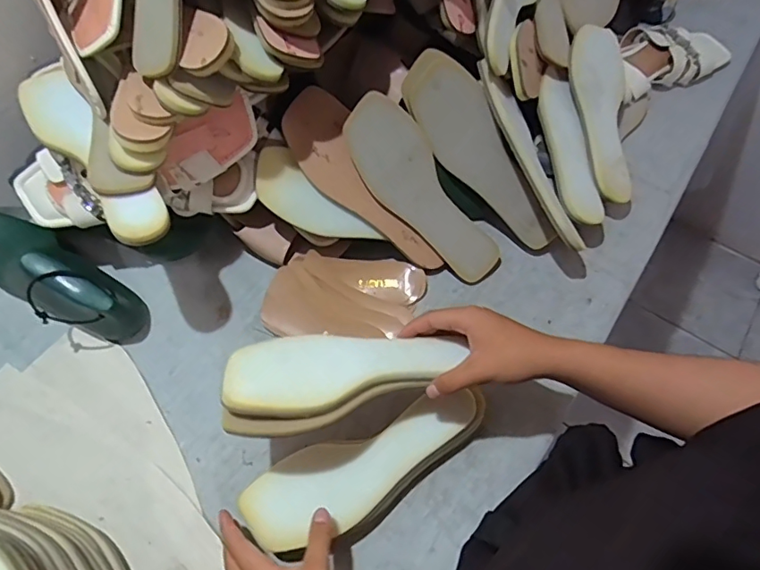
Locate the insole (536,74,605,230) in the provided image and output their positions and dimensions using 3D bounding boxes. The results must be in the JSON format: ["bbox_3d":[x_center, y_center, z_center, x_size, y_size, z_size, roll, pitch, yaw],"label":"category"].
[{"bbox_3d":[0.234,-0.172,0.640,0.047,0.029,0.198,-10,79,-3],"label":"insole"}]

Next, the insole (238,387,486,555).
[{"bbox_3d":[-0.007,0.175,0.491,0.238,0.036,0.082,-24,66,-11],"label":"insole"}]

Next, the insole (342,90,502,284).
[{"bbox_3d":[0.045,-0.099,0.573,0.078,0.012,0.233,-35,106,9],"label":"insole"}]

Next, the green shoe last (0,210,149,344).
[{"bbox_3d":[-0.378,-0.012,0.586,0.246,0.090,0.078,28,68,14],"label":"green shoe last"}]

